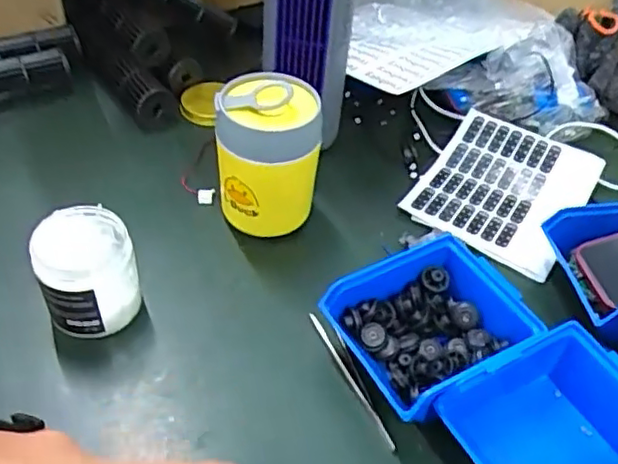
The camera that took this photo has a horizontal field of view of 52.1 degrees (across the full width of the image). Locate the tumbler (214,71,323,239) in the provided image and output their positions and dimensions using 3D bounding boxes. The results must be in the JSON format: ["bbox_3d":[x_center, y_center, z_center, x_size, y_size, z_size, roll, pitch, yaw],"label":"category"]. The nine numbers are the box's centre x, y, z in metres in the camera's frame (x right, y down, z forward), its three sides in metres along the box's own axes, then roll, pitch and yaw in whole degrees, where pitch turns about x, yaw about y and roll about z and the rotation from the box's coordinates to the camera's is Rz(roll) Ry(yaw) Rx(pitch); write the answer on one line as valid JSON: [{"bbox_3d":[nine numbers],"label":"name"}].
[{"bbox_3d":[-0.039,-0.066,0.586,0.091,0.137,0.086,0,46,-5],"label":"tumbler"}]

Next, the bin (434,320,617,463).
[{"bbox_3d":[0.173,0.147,0.446,0.136,0.071,0.127,-21,51,-23],"label":"bin"}]

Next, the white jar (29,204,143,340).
[{"bbox_3d":[-0.175,0.033,0.503,0.071,0.079,0.071,3,46,-3],"label":"white jar"}]

